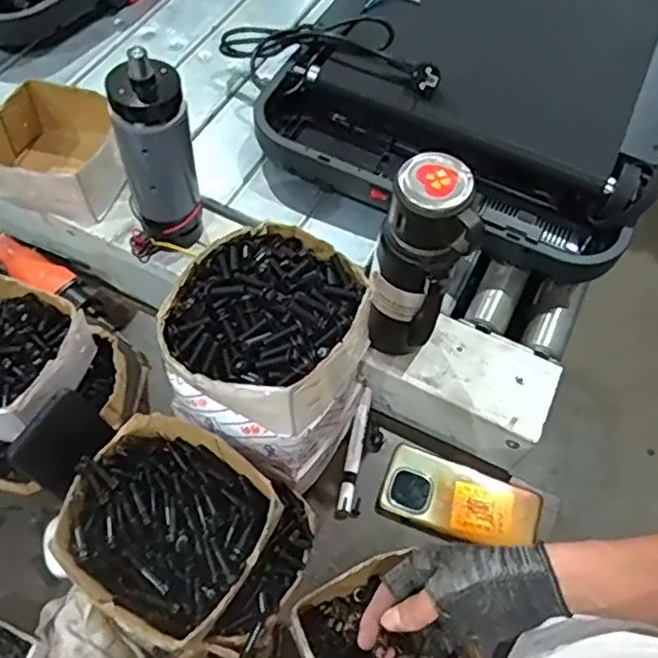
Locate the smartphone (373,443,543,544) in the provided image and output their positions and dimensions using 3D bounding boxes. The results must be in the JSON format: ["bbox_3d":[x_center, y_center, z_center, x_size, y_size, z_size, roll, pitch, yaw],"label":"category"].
[{"bbox_3d":[0.140,0.183,0.677,0.165,0.013,0.083,17,60,5],"label":"smartphone"}]

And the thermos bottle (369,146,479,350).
[{"bbox_3d":[0.081,-0.060,0.591,0.072,0.210,0.063,20,60,7],"label":"thermos bottle"}]

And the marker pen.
[{"bbox_3d":[0.028,0.135,0.697,0.016,0.015,0.145,13,63,3],"label":"marker pen"}]

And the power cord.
[{"bbox_3d":[-0.003,-0.365,0.849,0.309,0.090,0.090,17,60,6],"label":"power cord"}]

